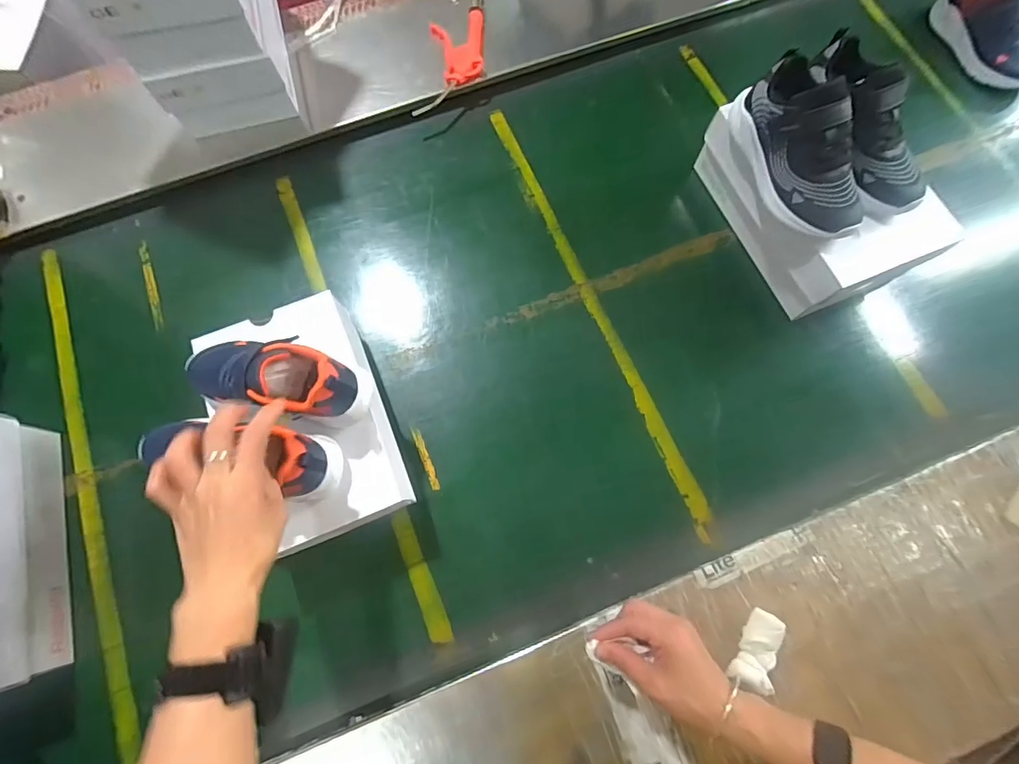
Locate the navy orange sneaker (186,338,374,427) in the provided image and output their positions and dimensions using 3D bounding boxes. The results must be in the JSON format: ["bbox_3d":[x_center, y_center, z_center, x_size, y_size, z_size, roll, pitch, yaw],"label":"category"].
[{"bbox_3d":[-0.242,-0.006,0.486,0.185,0.086,0.066,11,76,0],"label":"navy orange sneaker"}]

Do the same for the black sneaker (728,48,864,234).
[{"bbox_3d":[0.352,-0.277,0.558,0.070,0.110,0.215,-22,77,-6],"label":"black sneaker"}]

